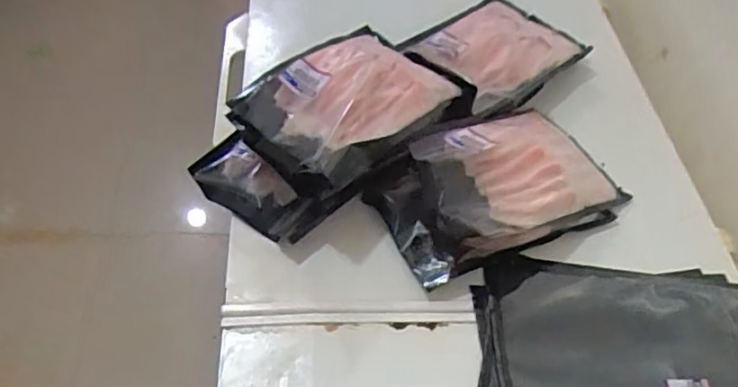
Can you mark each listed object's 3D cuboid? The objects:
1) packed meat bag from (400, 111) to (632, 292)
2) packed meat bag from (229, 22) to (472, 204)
[{"bbox_3d":[0.180,-0.026,0.755,0.334,0.063,0.182,-20,59,-25],"label":"packed meat bag"},{"bbox_3d":[-0.018,-0.127,0.748,0.297,0.055,0.204,-34,66,-32],"label":"packed meat bag"}]

